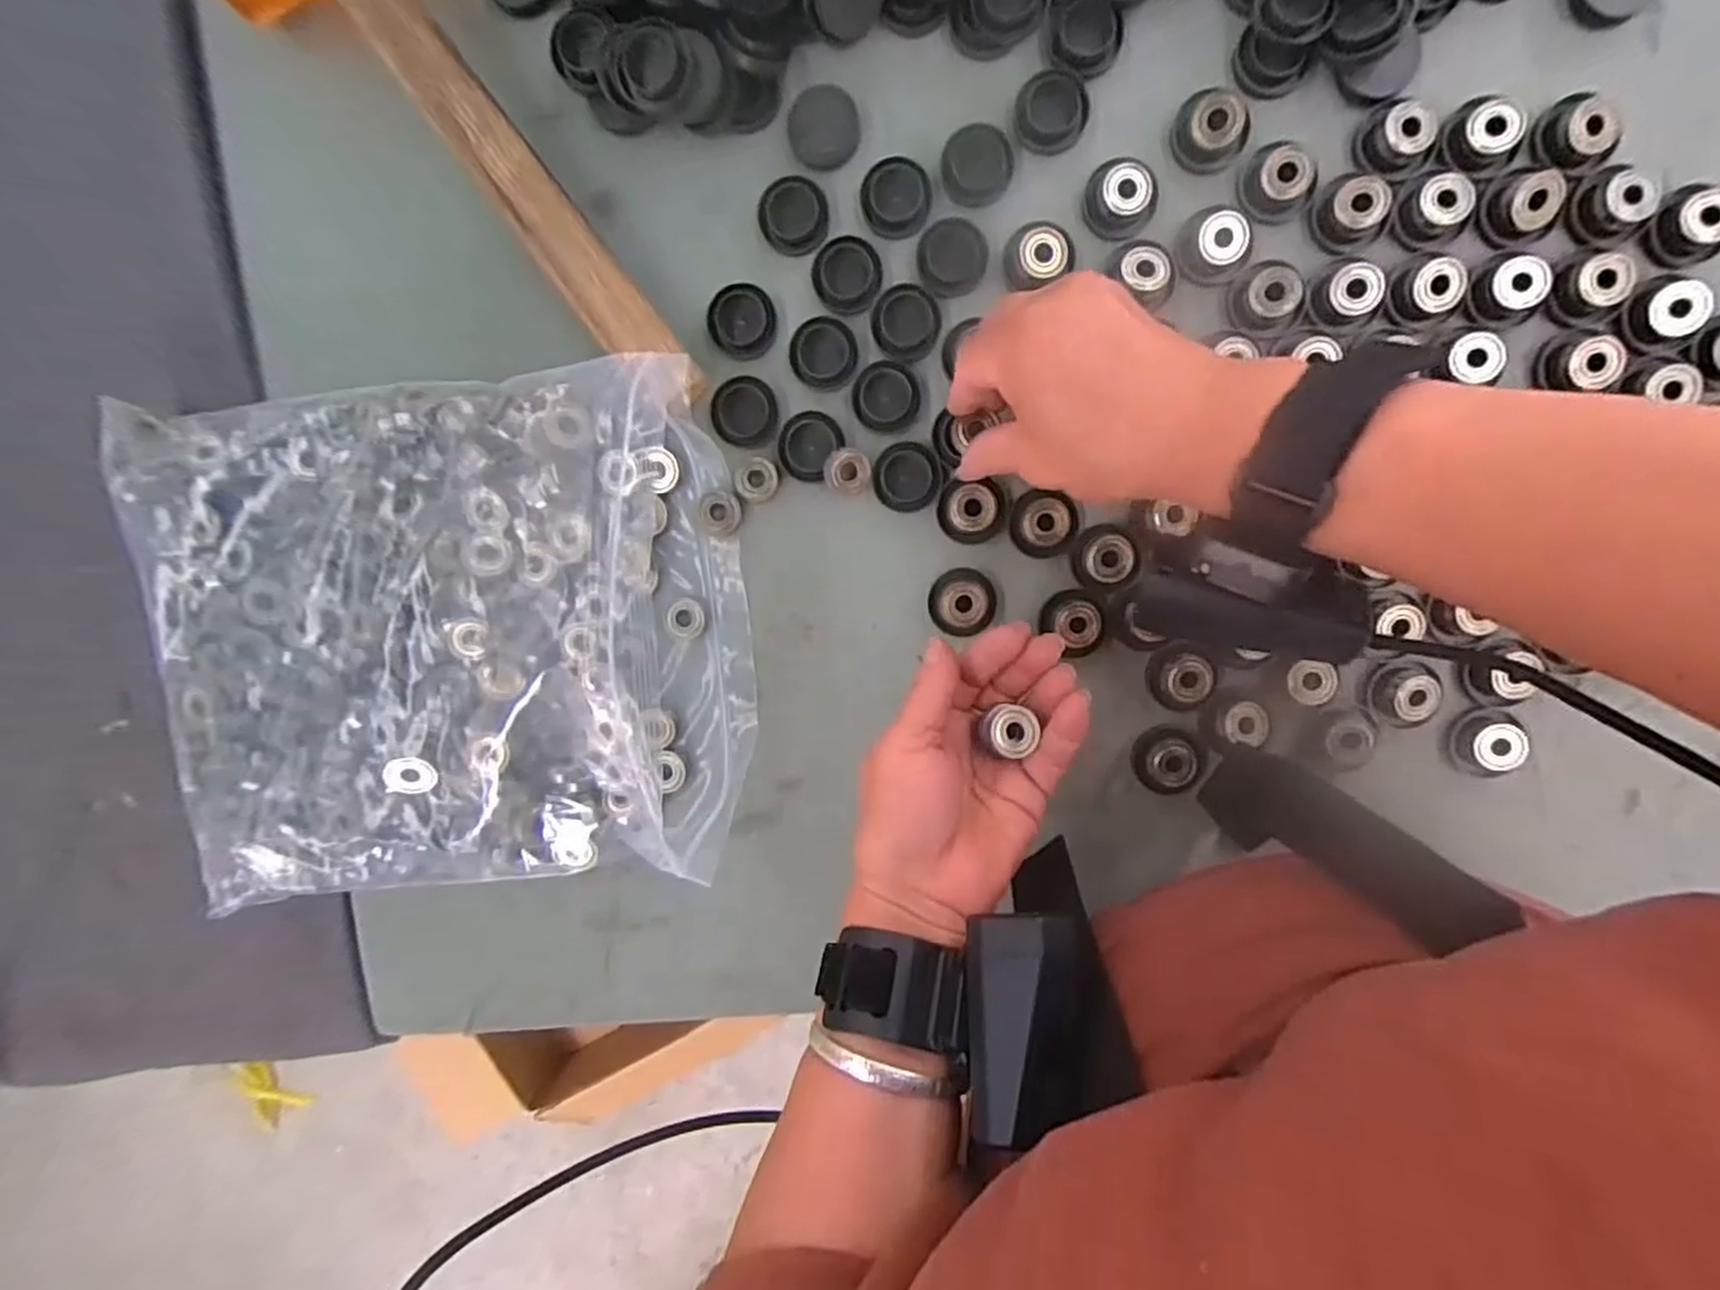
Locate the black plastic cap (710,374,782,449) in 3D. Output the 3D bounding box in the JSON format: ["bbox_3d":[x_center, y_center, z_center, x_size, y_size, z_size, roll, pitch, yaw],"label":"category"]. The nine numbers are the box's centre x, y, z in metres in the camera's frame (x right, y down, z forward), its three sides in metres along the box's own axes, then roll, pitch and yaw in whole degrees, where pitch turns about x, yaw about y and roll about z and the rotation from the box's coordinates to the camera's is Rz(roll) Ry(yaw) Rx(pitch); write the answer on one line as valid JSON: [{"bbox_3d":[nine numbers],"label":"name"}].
[{"bbox_3d":[-0.054,-0.110,0.348,0.030,0.006,0.031,0,96,4],"label":"black plastic cap"}]

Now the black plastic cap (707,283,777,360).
[{"bbox_3d":[-0.055,-0.152,0.345,0.032,0.004,0.032,0,96,4],"label":"black plastic cap"}]

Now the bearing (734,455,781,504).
[{"bbox_3d":[-0.049,-0.079,0.351,0.021,0.004,0.021,0,96,4],"label":"bearing"}]

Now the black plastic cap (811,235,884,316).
[{"bbox_3d":[-0.006,-0.170,0.339,0.031,0.004,0.034,0,96,4],"label":"black plastic cap"}]

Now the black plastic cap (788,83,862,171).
[{"bbox_3d":[-0.016,-0.231,0.329,0.031,0.005,0.033,0,96,4],"label":"black plastic cap"}]

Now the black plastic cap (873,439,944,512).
[{"bbox_3d":[0.023,-0.079,0.344,0.032,0.004,0.031,0,96,4],"label":"black plastic cap"}]

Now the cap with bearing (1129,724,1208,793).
[{"bbox_3d":[0.149,0.056,0.349,0.030,0.011,0.033,0,96,4],"label":"cap with bearing"}]

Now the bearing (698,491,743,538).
[{"bbox_3d":[-0.068,-0.063,0.356,0.021,0.006,0.021,0,96,4],"label":"bearing"}]

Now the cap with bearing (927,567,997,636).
[{"bbox_3d":[0.049,-0.020,0.349,0.031,0.011,0.031,0,96,4],"label":"cap with bearing"}]

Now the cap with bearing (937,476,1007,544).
[{"bbox_3d":[0.052,-0.062,0.342,0.031,0.010,0.028,0,96,4],"label":"cap with bearing"}]

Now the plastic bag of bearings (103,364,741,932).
[{"bbox_3d":[-0.194,0.001,0.341,0.273,0.054,0.236,-5,96,4],"label":"plastic bag of bearings"}]

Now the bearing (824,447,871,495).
[{"bbox_3d":[-0.006,-0.081,0.345,0.021,0.004,0.021,0,96,4],"label":"bearing"}]

